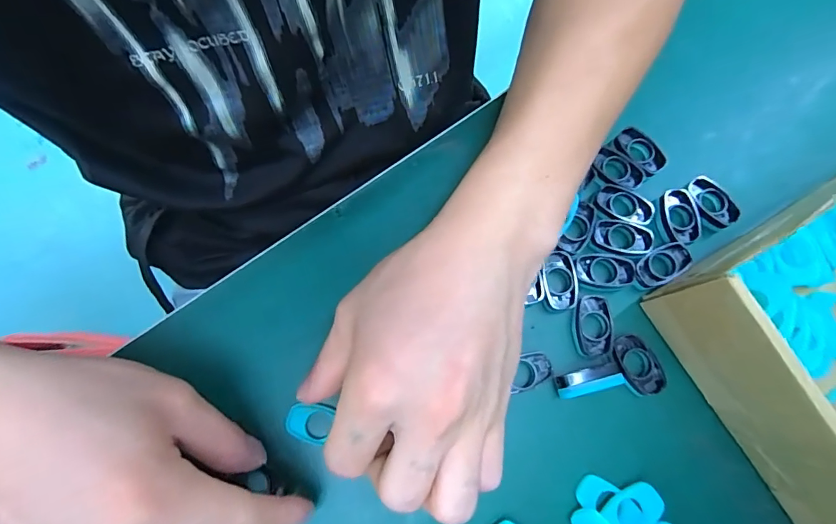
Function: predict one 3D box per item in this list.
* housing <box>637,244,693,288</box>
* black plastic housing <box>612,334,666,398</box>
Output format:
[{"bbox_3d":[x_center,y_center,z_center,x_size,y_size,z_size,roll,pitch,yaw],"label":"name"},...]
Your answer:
[{"bbox_3d":[0.135,0.002,0.236,0.030,0.008,0.018,-28,77,-8],"label":"housing"},{"bbox_3d":[0.115,0.055,0.226,0.020,0.008,0.032,-17,76,-5],"label":"black plastic housing"}]

